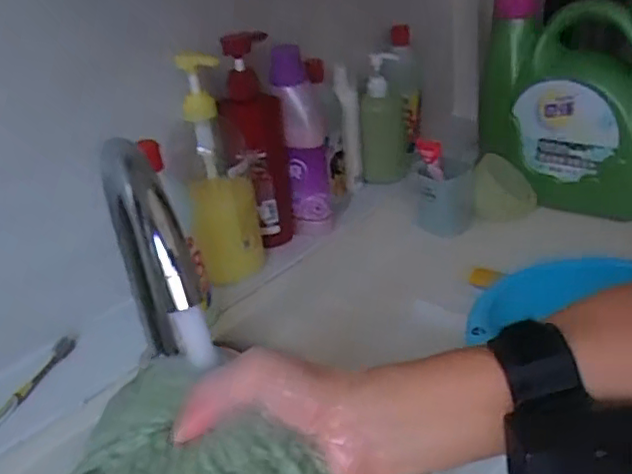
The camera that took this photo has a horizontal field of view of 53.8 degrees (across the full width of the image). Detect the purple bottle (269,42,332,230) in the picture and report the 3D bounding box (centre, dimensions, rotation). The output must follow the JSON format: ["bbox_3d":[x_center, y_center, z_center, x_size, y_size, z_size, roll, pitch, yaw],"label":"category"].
[{"bbox_3d":[-0.015,-0.116,0.769,0.052,0.222,0.046,-4,29,6],"label":"purple bottle"}]

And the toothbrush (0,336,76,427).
[{"bbox_3d":[-0.284,0.153,0.587,0.021,0.011,0.176,2,30,17],"label":"toothbrush"}]

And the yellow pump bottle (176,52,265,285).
[{"bbox_3d":[-0.111,-0.073,0.695,0.074,0.254,0.056,-9,29,-3],"label":"yellow pump bottle"}]

